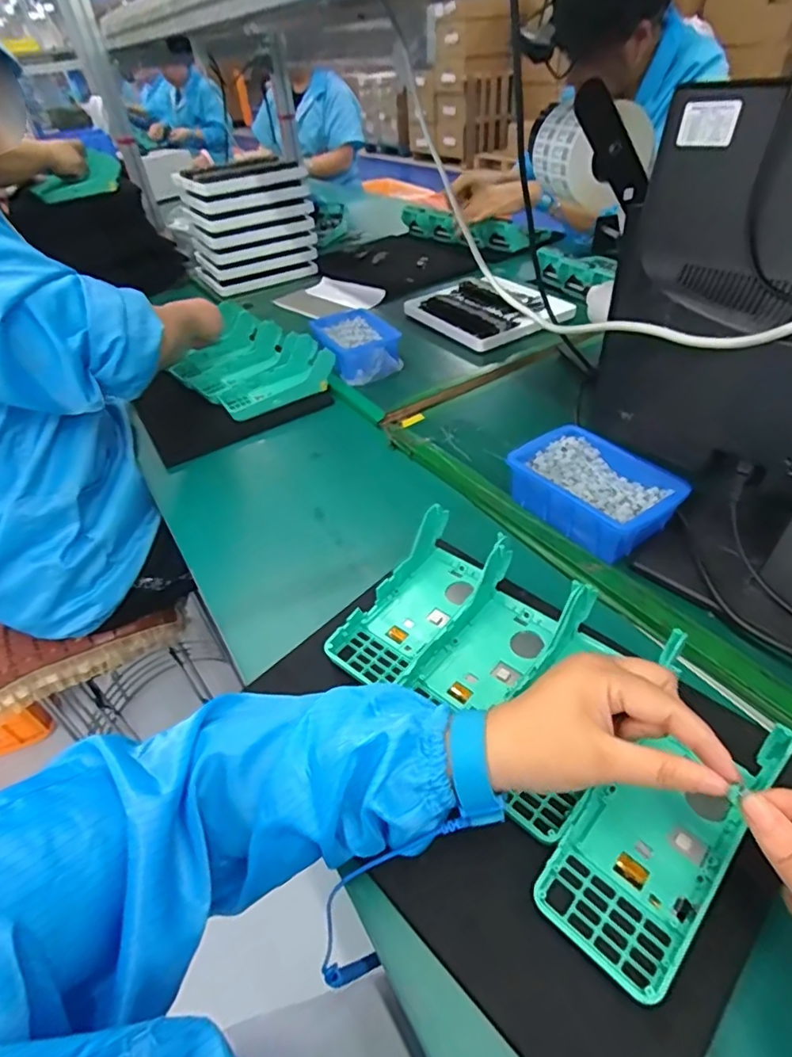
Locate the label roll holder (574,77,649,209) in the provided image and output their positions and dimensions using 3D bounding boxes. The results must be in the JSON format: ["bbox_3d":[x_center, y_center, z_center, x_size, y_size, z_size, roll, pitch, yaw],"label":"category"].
[{"bbox_3d":[0.217,-0.379,0.544,0.041,0.135,0.009,-42,41,18],"label":"label roll holder"}]

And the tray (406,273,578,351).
[{"bbox_3d":[0.162,-0.382,0.946,0.216,0.032,0.255,-24,46,-20],"label":"tray"}]

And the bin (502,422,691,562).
[{"bbox_3d":[0.193,-0.036,0.534,0.103,0.056,0.149,-25,47,-22],"label":"bin"}]

